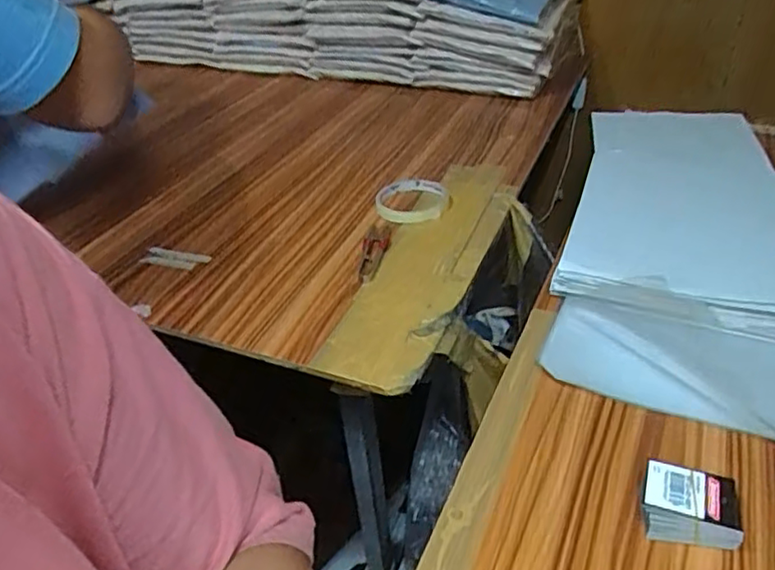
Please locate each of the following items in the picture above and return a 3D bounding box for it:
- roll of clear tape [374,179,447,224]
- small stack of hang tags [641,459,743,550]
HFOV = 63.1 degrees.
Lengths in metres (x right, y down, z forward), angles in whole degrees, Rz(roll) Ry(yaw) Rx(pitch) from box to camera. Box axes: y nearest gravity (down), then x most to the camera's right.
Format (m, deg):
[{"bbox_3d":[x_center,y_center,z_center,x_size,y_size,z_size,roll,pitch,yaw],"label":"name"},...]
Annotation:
[{"bbox_3d":[0.028,-0.099,0.734,0.082,0.015,0.085,-3,35,2],"label":"roll of clear tape"},{"bbox_3d":[0.183,0.137,0.387,0.054,0.029,0.038,5,36,14],"label":"small stack of hang tags"}]

